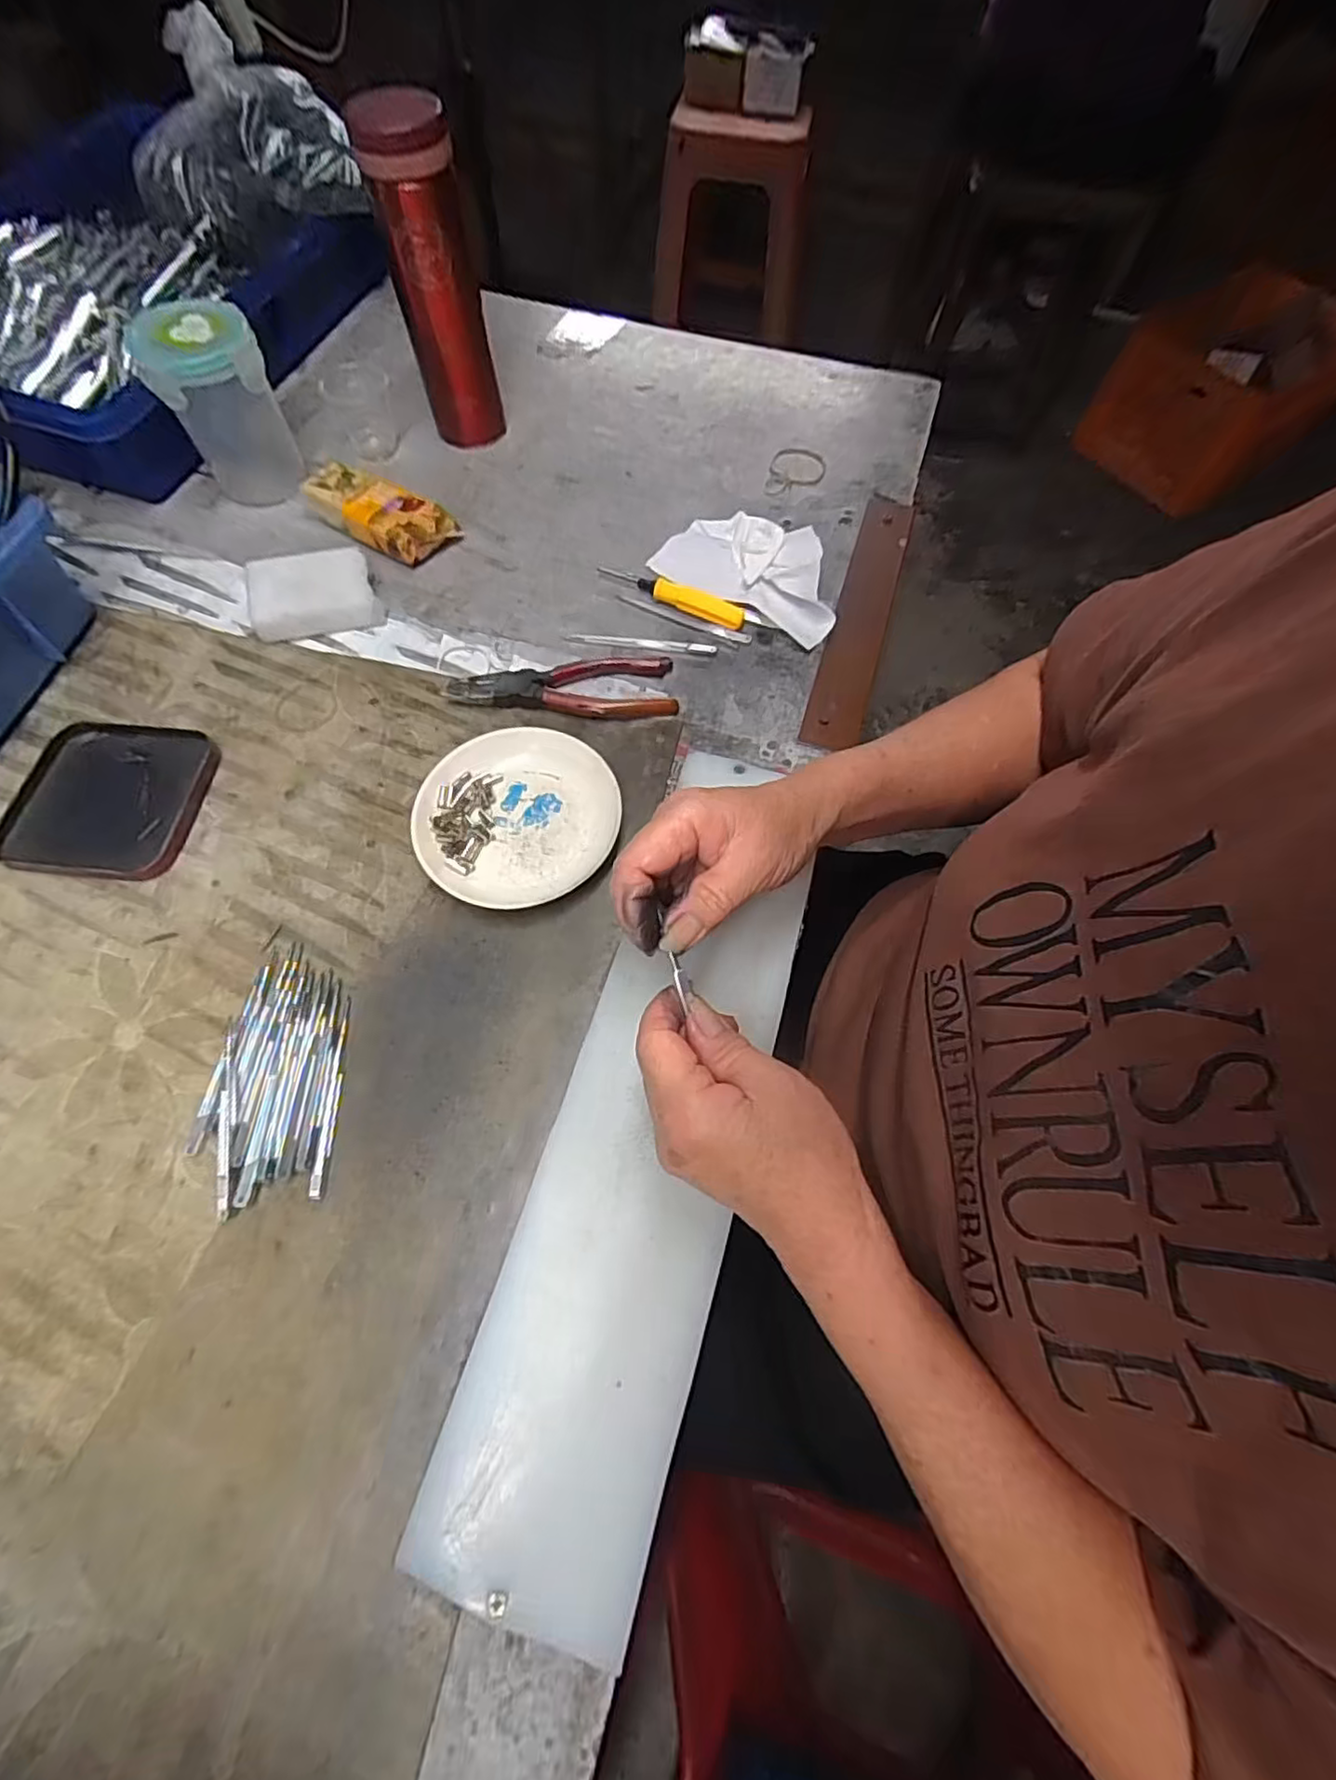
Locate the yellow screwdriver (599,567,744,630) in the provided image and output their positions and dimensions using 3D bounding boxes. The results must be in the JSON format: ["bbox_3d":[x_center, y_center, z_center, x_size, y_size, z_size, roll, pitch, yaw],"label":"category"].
[{"bbox_3d":[0.002,-0.220,0.480,0.118,0.013,0.016,26,67,10],"label":"yellow screwdriver"}]

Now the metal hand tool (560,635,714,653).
[{"bbox_3d":[-0.019,-0.178,0.466,0.107,0.004,0.008,6,65,1],"label":"metal hand tool"}]

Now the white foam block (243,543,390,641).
[{"bbox_3d":[-0.253,-0.212,0.467,0.083,0.026,0.057,-13,66,-8],"label":"white foam block"}]

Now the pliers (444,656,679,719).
[{"bbox_3d":[-0.070,-0.134,0.438,0.146,0.014,0.048,-7,65,-5],"label":"pliers"}]

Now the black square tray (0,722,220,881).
[{"bbox_3d":[-0.345,-0.057,0.399,0.106,0.012,0.103,4,65,1],"label":"black square tray"}]

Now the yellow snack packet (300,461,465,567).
[{"bbox_3d":[-0.222,-0.291,0.503,0.107,0.033,0.053,32,68,13],"label":"yellow snack packet"}]

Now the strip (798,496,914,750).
[{"bbox_3d":[0.143,-0.205,0.479,0.038,0.009,0.254,17,65,6],"label":"strip"}]

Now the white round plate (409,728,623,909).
[{"bbox_3d":[-0.091,-0.045,0.395,0.120,0.022,0.111,1,65,-1],"label":"white round plate"}]

